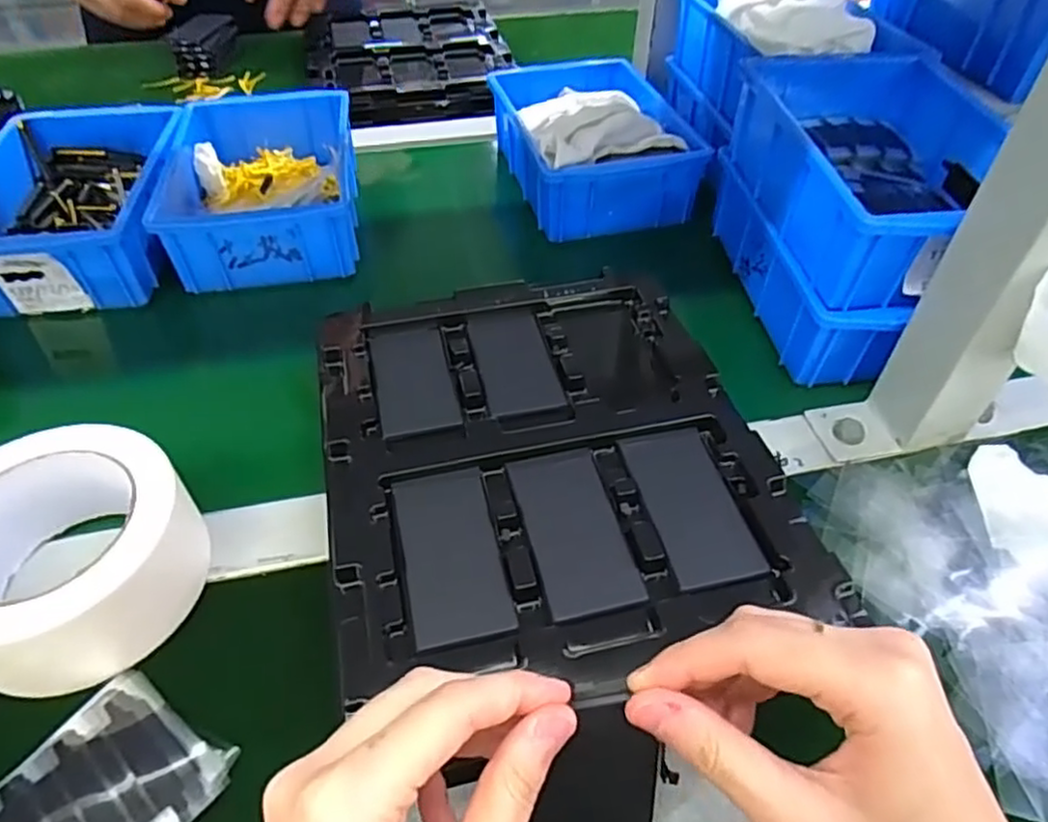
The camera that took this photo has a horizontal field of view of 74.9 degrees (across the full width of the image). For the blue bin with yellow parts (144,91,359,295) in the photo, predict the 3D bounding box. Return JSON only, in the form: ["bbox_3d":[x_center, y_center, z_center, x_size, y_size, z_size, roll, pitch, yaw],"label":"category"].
[{"bbox_3d":[-0.208,-0.183,0.552,0.137,0.060,0.205,-8,47,-7],"label":"blue bin with yellow parts"}]

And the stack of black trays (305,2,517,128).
[{"bbox_3d":[-0.132,-0.408,0.777,0.217,0.036,0.262,-9,48,-10],"label":"stack of black trays"}]

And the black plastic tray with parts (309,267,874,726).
[{"bbox_3d":[0.005,0.016,0.365,0.221,0.032,0.263,-12,49,-12],"label":"black plastic tray with parts"}]

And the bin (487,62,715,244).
[{"bbox_3d":[0.056,-0.242,0.593,0.142,0.066,0.209,-10,47,-8],"label":"bin"}]

